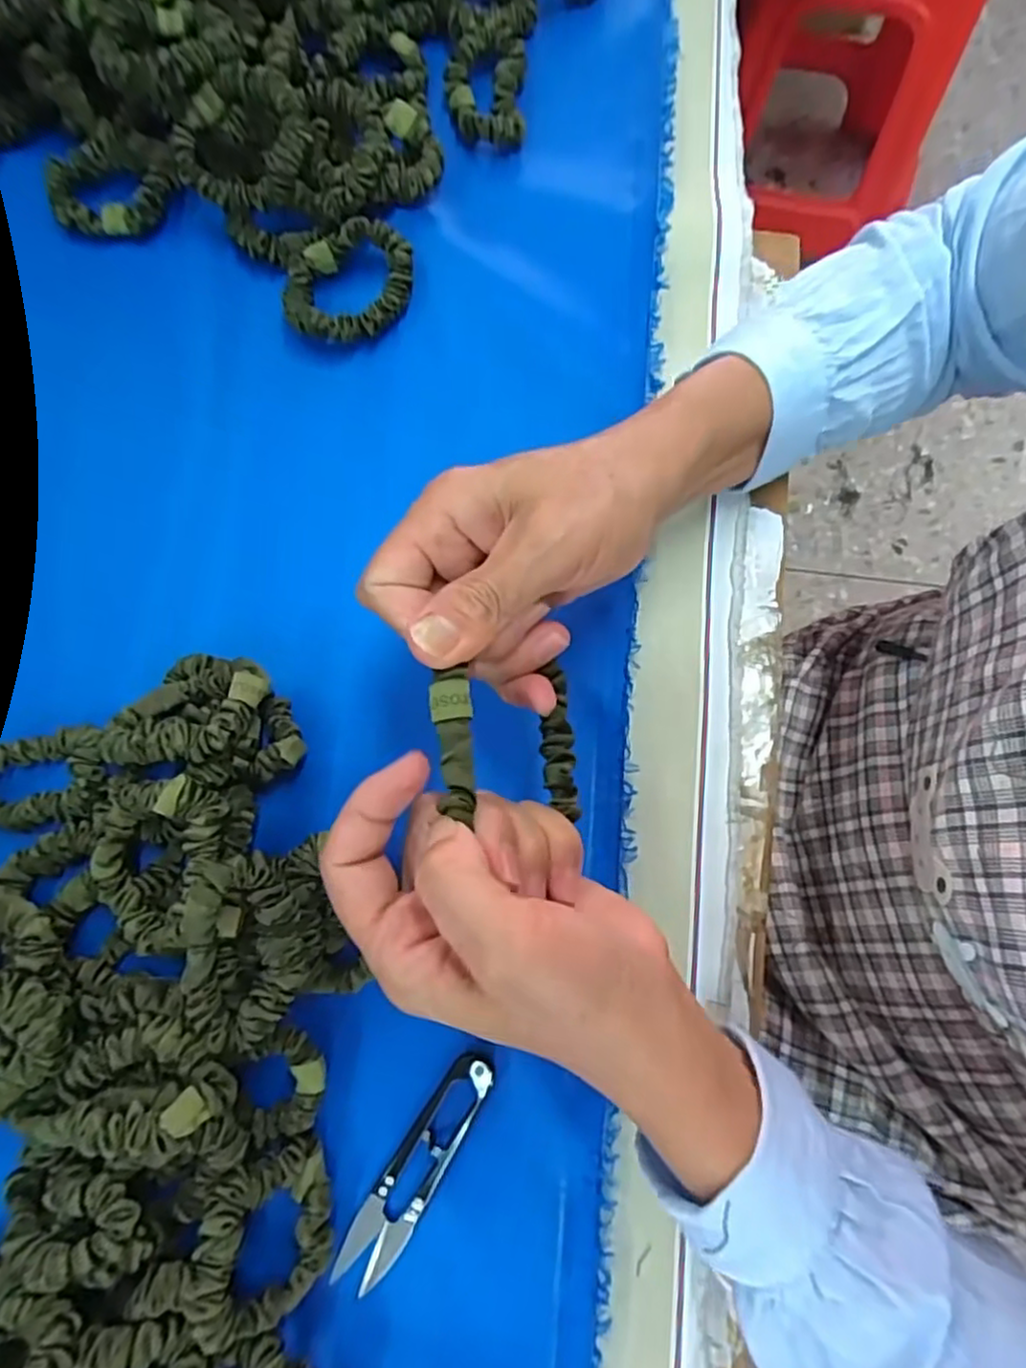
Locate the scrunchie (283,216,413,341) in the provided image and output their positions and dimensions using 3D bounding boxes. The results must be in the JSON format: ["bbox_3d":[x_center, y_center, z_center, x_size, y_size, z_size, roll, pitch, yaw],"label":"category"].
[{"bbox_3d":[-0.089,-0.219,0.368,0.070,0.016,0.060,-19,87,3],"label":"scrunchie"}]

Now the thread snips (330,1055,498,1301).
[{"bbox_3d":[-0.041,0.205,0.288,0.022,0.006,0.099,30,78,7],"label":"thread snips"}]

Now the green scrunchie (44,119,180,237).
[{"bbox_3d":[-0.229,-0.278,0.380,0.073,0.014,0.058,43,80,8],"label":"green scrunchie"}]

